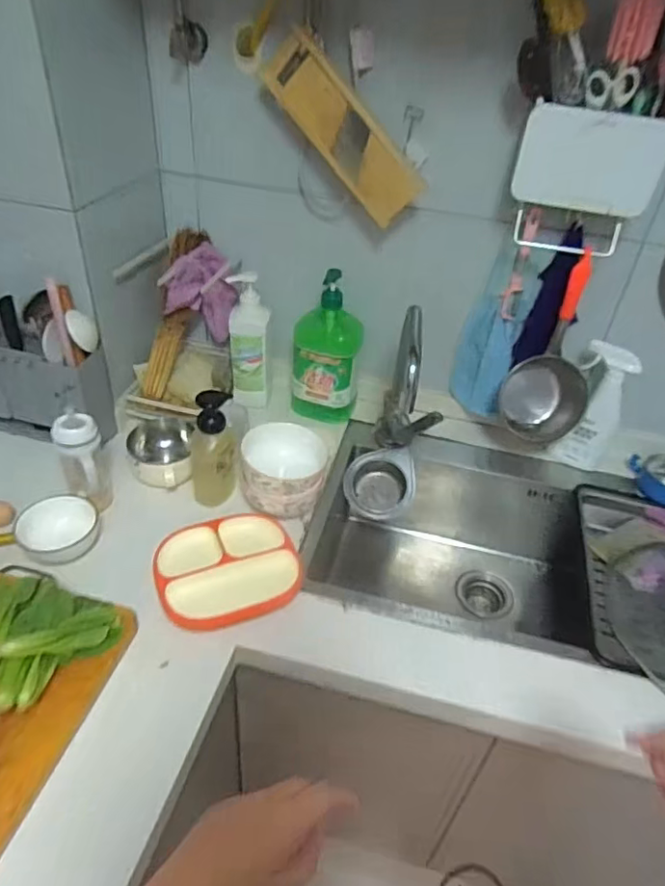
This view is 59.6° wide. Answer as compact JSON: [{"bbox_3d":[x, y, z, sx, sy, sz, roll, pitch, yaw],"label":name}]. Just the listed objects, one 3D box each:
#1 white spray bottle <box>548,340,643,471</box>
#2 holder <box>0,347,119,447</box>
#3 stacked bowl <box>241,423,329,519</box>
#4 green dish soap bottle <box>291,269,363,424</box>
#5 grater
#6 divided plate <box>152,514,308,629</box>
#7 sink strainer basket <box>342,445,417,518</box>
[{"bbox_3d":[0.484,-0.065,1.067,0.091,0.250,0.056,34,48,31],"label":"white spray bottle"},{"bbox_3d":[-0.535,-0.082,1.063,0.242,0.211,0.088,11,40,7],"label":"holder"},{"bbox_3d":[-0.079,0.047,0.947,0.134,0.094,0.128,3,39,-2],"label":"stacked bowl"},{"bbox_3d":[-0.009,-0.183,1.135,0.130,0.294,0.104,4,39,-1],"label":"green dish soap bottle"},{"bbox_3d":[0.021,-0.486,0.914,0.290,0.109,0.045,46,43,-13],"label":"grater"},{"bbox_3d":[-0.154,0.183,0.861,0.201,0.037,0.167,-14,43,-22],"label":"divided plate"},{"bbox_3d":[0.093,0.083,1.146,0.148,0.075,0.130,-17,81,-7],"label":"sink strainer basket"}]

